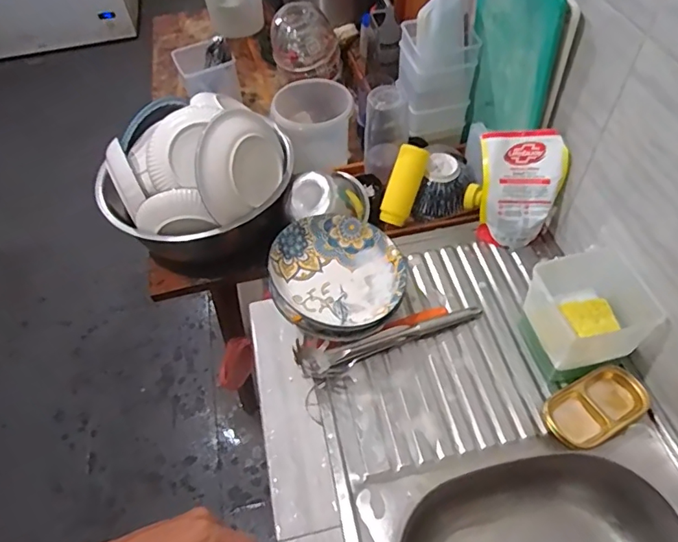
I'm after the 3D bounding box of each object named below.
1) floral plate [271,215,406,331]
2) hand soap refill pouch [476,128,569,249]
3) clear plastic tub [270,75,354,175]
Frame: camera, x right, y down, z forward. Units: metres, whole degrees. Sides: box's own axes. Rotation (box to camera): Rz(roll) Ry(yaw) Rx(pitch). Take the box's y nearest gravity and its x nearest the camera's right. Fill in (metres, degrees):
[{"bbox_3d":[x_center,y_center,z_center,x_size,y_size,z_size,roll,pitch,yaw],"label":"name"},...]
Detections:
[{"bbox_3d":[0.004,-0.003,0.844,0.210,0.037,0.215,3,57,-5],"label":"floral plate"},{"bbox_3d":[0.324,-0.145,0.911,0.143,0.210,0.064,1,16,11],"label":"hand soap refill pouch"},{"bbox_3d":[-0.055,-0.334,1.133,0.168,0.118,0.191,-2,52,2],"label":"clear plastic tub"}]

